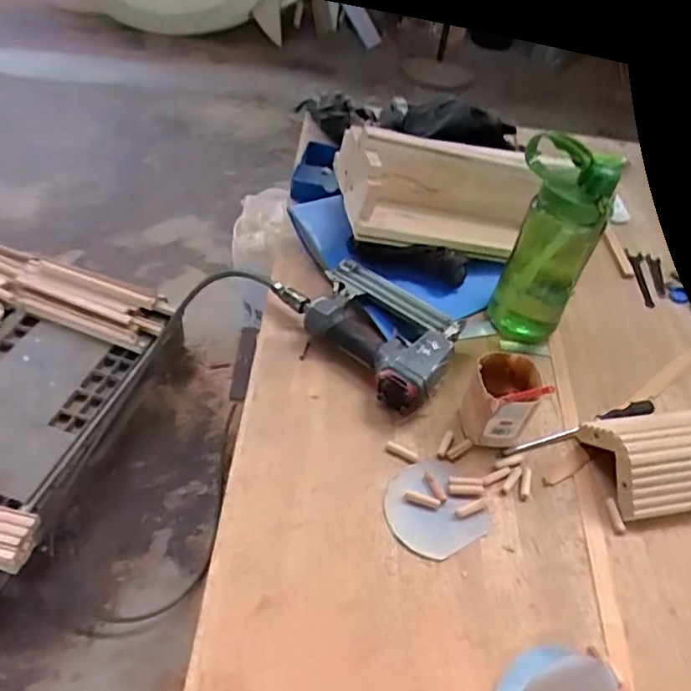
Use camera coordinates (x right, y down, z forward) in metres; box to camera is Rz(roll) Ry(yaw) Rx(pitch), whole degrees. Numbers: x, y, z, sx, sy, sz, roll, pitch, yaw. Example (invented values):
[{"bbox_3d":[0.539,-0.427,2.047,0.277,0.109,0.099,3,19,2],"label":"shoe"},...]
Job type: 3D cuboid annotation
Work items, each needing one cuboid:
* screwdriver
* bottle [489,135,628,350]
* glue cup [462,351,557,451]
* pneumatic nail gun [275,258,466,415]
[{"bbox_3d":[0.308,0.104,0.773,0.239,0.022,0.022,-11,48,-17],"label":"screwdriver"},{"bbox_3d":[0.284,-0.141,0.835,0.096,0.271,0.102,5,47,-4],"label":"bottle"},{"bbox_3d":[0.192,0.065,0.739,0.080,0.101,0.098,11,47,1],"label":"glue cup"},{"bbox_3d":[0.047,-0.028,0.833,0.160,0.059,0.259,-30,59,-31],"label":"pneumatic nail gun"}]

